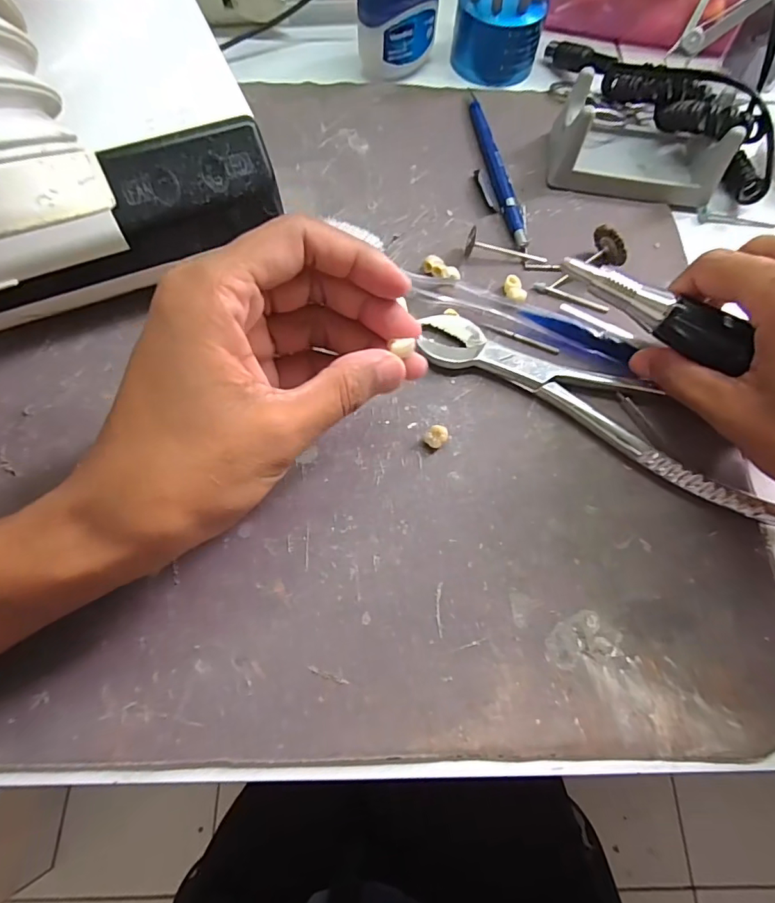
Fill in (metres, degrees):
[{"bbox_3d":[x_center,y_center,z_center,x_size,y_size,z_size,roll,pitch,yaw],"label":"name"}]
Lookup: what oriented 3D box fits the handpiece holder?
[{"bbox_3d":[0.152,-0.188,0.289,0.099,0.036,0.059,7,69,1],"label":"handpiece holder"}]

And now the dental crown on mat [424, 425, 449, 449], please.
[{"bbox_3d":[0.023,-0.007,0.228,0.010,0.008,0.010,1,69,-1],"label":"dental crown on mat"}]

